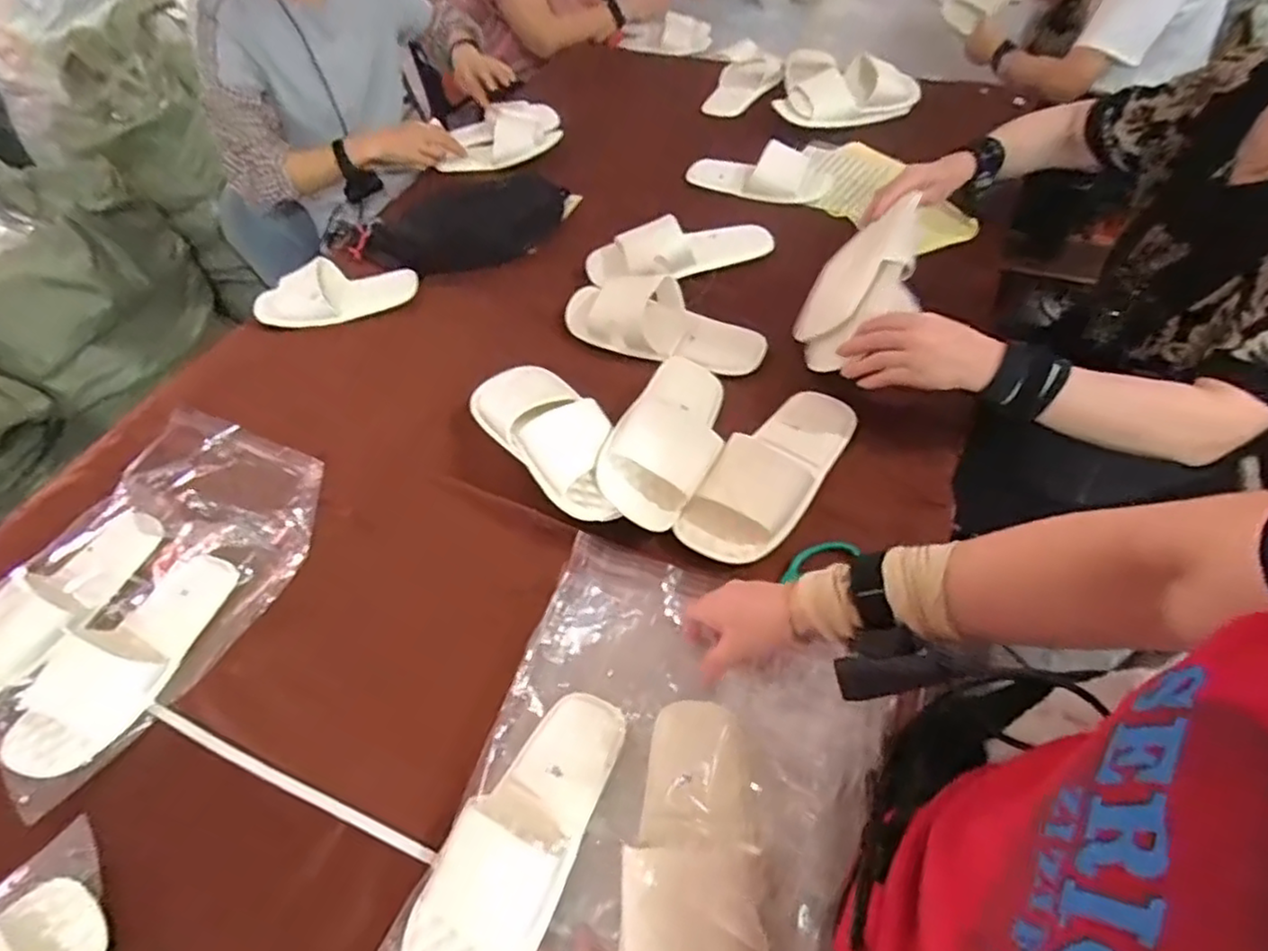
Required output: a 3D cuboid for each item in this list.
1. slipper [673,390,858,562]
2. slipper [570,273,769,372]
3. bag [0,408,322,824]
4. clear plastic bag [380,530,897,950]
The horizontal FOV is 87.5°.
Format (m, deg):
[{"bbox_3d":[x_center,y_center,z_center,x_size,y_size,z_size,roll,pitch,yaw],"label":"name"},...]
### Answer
[{"bbox_3d":[0.154,-0.015,0.701,0.098,0.045,0.259,31,61,25],"label":"slipper"},{"bbox_3d":[0.043,-0.205,0.864,0.267,0.048,0.120,20,56,19],"label":"slipper"},{"bbox_3d":[-0.513,0.095,0.680,0.293,0.061,0.377,25,58,21],"label":"bag"},{"bbox_3d":[0.017,0.240,0.511,0.292,0.065,0.386,10,54,13],"label":"clear plastic bag"}]

